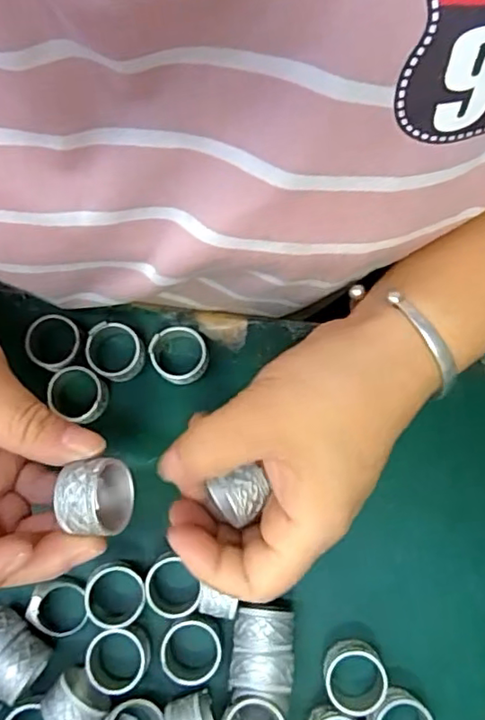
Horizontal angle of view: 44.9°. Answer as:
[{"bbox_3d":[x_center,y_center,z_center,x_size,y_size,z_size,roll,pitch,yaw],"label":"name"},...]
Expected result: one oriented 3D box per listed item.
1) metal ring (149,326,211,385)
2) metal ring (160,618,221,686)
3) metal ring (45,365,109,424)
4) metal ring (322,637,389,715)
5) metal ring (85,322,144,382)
[{"bbox_3d":[-0.032,-0.002,0.299,0.029,0.018,0.029,0,79,1],"label":"metal ring"},{"bbox_3d":[-0.023,0.134,0.272,0.027,0.014,0.027,0,79,1],"label":"metal ring"},{"bbox_3d":[-0.081,0.018,0.295,0.027,0.019,0.027,0,79,1],"label":"metal ring"},{"bbox_3d":[0.051,0.145,0.268,0.026,0.018,0.028,0,79,1],"label":"metal ring"},{"bbox_3d":[-0.065,-0.004,0.299,0.027,0.018,0.028,0,79,1],"label":"metal ring"}]

